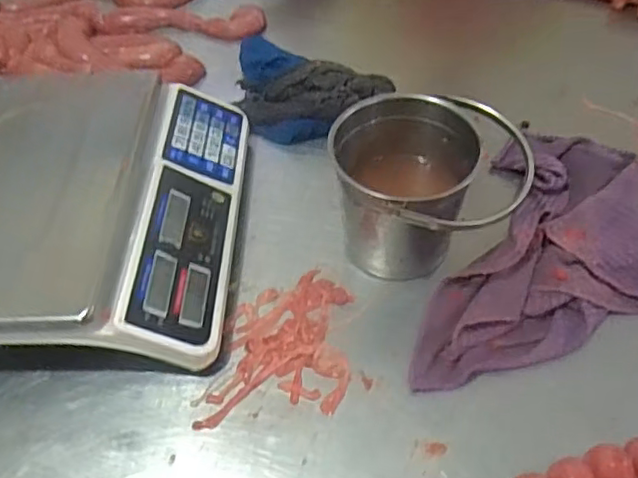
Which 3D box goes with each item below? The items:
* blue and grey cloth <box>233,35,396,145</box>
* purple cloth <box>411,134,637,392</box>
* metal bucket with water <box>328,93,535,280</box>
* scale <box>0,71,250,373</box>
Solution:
[{"bbox_3d":[-0.026,-0.185,0.757,0.208,0.050,0.141,19,56,16],"label":"blue and grey cloth"},{"bbox_3d":[0.228,0.018,0.595,0.172,0.030,0.334,21,57,18],"label":"purple cloth"},{"bbox_3d":[0.087,-0.043,0.583,0.122,0.143,0.137,-33,58,-20],"label":"metal bucket with water"},{"bbox_3d":[-0.243,-0.027,0.616,0.313,0.102,0.327,0,53,3],"label":"scale"}]

